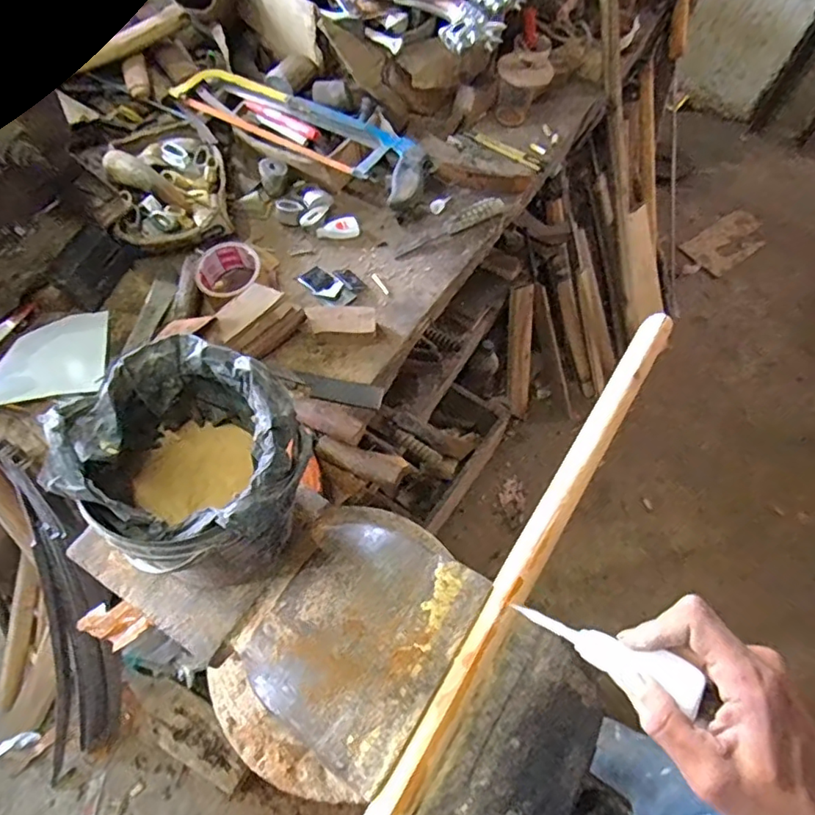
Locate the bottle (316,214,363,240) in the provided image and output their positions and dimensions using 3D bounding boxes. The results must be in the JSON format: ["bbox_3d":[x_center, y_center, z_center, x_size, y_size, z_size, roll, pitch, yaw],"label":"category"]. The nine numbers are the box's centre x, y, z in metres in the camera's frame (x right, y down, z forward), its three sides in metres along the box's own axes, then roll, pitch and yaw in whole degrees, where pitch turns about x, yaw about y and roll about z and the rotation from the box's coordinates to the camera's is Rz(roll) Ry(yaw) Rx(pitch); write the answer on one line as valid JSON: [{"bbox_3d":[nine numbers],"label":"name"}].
[{"bbox_3d":[-0.099,-0.261,0.822,0.064,0.022,0.025,-8,63,-8],"label":"bottle"}]

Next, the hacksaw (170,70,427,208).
[{"bbox_3d":[-0.156,-0.418,0.842,0.425,0.034,0.115,29,64,11],"label":"hacksaw"}]

